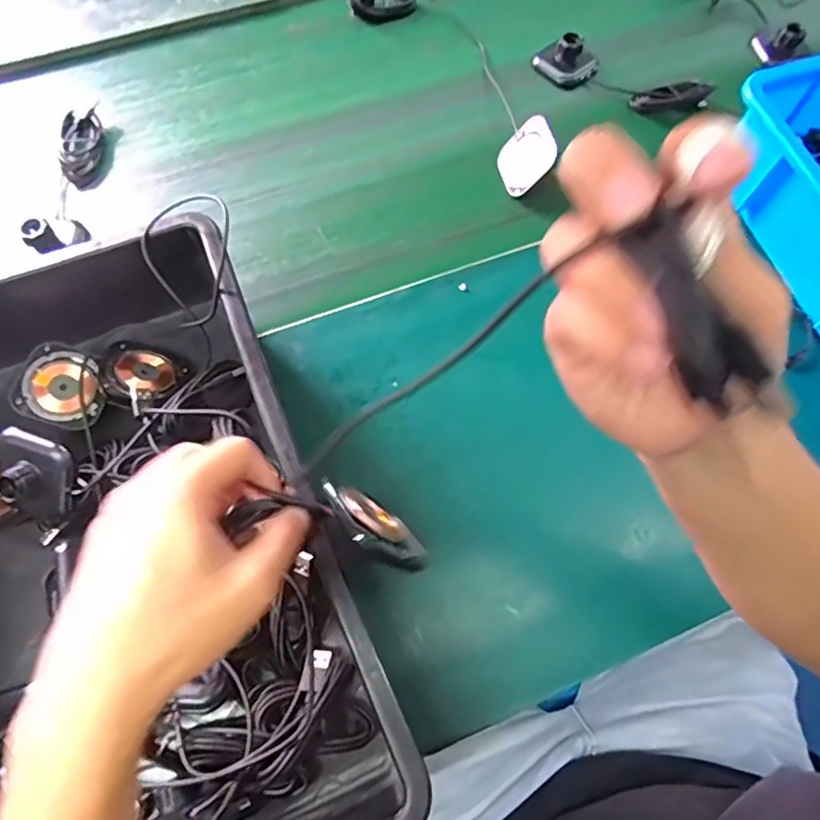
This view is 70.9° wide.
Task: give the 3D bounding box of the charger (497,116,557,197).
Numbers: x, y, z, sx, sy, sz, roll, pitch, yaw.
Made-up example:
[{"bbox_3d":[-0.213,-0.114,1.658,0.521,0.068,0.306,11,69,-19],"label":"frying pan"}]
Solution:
[{"bbox_3d":[0.110,-0.241,0.545,0.005,0.062,0.056,-6,68,-44],"label":"charger"}]

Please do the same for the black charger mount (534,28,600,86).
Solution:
[{"bbox_3d":[0.172,-0.377,0.615,0.061,0.031,0.050,-26,70,-12],"label":"black charger mount"}]

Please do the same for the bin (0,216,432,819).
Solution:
[{"bbox_3d":[-0.192,0.094,0.368,0.270,0.093,0.404,-21,69,-10],"label":"bin"}]

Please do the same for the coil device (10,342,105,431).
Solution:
[{"bbox_3d":[-0.259,-0.018,0.428,0.059,0.012,0.057,4,73,-13],"label":"coil device"}]

